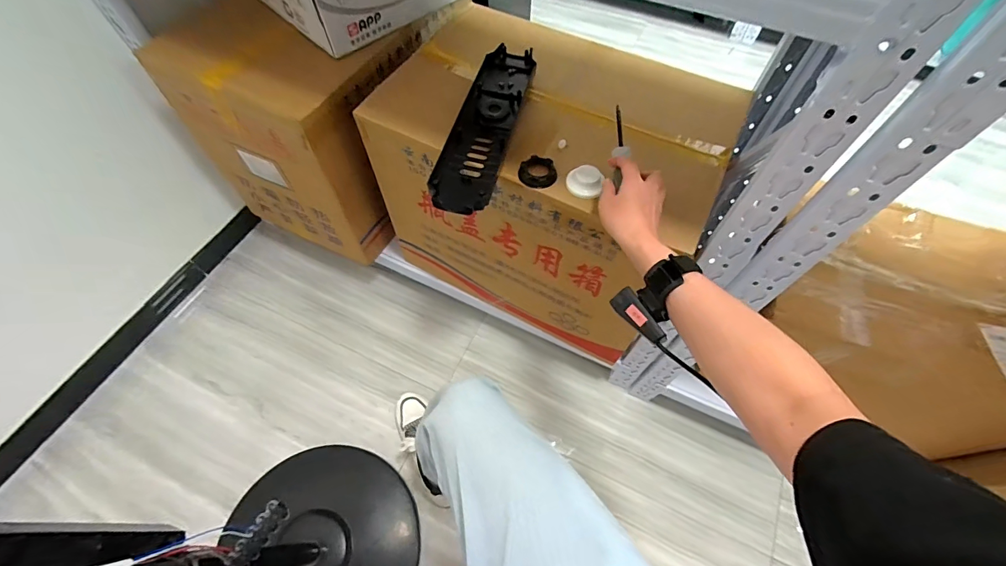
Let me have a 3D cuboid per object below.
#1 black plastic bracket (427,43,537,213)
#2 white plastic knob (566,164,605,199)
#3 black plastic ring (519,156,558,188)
[{"bbox_3d":[-0.027,-0.254,0.675,0.093,0.033,0.361,13,61,6],"label":"black plastic bracket"},{"bbox_3d":[0.118,-0.147,0.610,0.050,0.018,0.048,16,62,8],"label":"white plastic knob"},{"bbox_3d":[0.054,-0.169,0.635,0.057,0.017,0.056,0,61,-1],"label":"black plastic ring"}]

